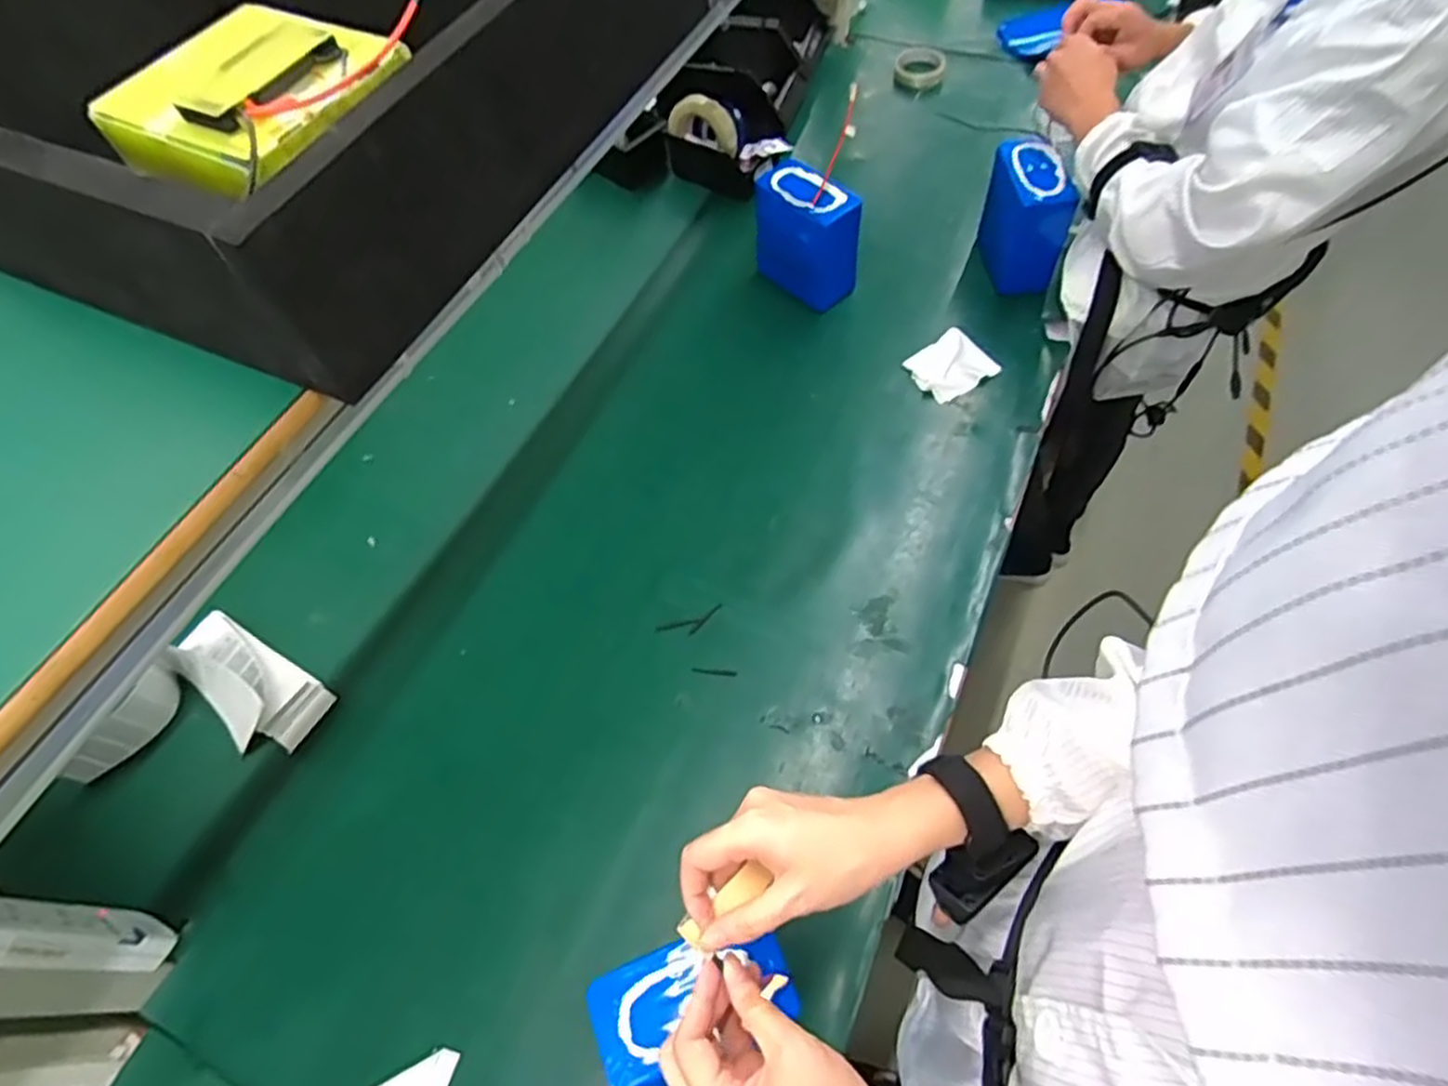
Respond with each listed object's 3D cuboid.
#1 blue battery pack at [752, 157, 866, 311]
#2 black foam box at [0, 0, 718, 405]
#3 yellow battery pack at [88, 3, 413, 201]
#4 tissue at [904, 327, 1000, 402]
[{"bbox_3d":[0.119,-0.436,1.053,0.088,0.150,0.148,-34,62,-15],"label":"blue battery pack"},{"bbox_3d":[-0.294,-0.399,0.549,0.445,0.108,0.560,20,63,14],"label":"black foam box"},{"bbox_3d":[-0.297,-0.285,0.458,0.146,0.034,0.147,23,64,15],"label":"yellow battery pack"},{"bbox_3d":[0.312,-0.243,0.998,0.105,0.022,0.091,-34,62,-15],"label":"tissue"}]

